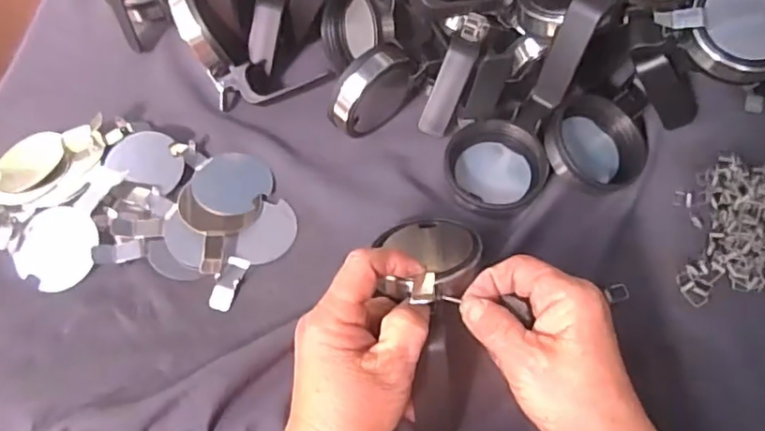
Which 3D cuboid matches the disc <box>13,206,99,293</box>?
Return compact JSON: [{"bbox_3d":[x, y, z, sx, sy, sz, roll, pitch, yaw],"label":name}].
[{"bbox_3d":[-0.220,0.021,0.396,0.056,0.011,0.052,1,61,-1],"label":"disc"}]

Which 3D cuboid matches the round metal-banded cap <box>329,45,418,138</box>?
[{"bbox_3d":[-0.008,-0.086,0.426,0.029,0.058,0.071,37,66,18],"label":"round metal-banded cap"}]

